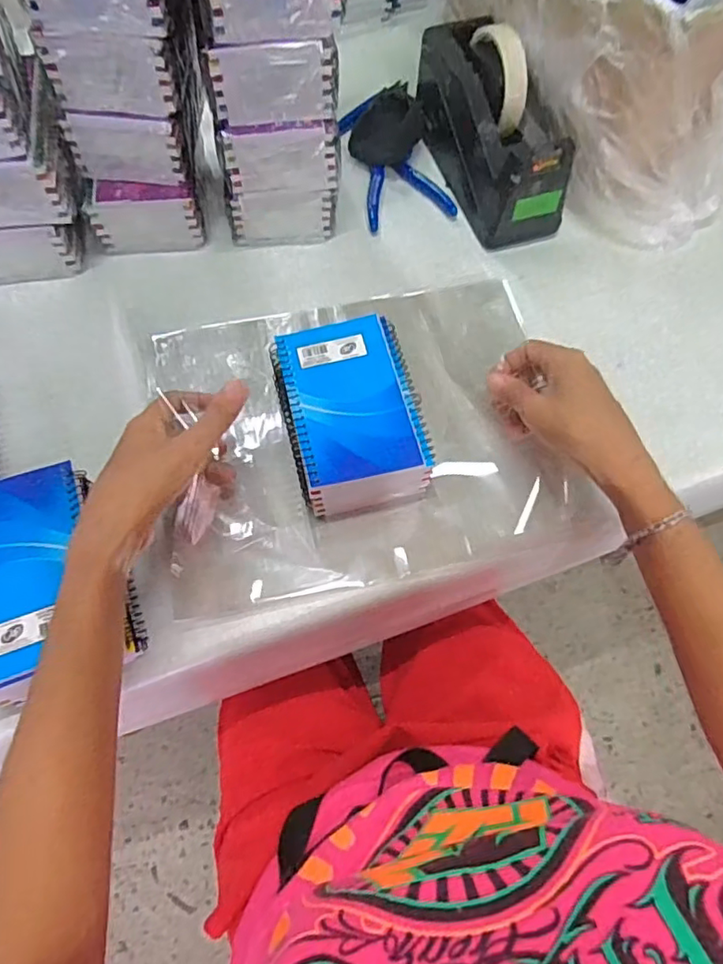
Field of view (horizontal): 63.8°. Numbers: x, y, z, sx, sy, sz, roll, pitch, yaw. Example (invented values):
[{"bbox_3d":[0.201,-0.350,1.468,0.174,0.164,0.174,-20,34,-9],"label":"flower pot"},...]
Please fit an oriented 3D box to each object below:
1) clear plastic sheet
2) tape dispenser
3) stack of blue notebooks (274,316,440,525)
[{"bbox_3d":[0.006,-0.043,0.470,0.318,0.025,0.246,-10,72,-6],"label":"clear plastic sheet"},{"bbox_3d":[0.124,-0.336,0.543,0.080,0.112,0.197,-20,68,-9],"label":"tape dispenser"},{"bbox_3d":[-0.008,-0.050,0.447,0.099,0.057,0.136,-14,68,-7],"label":"stack of blue notebooks"}]

